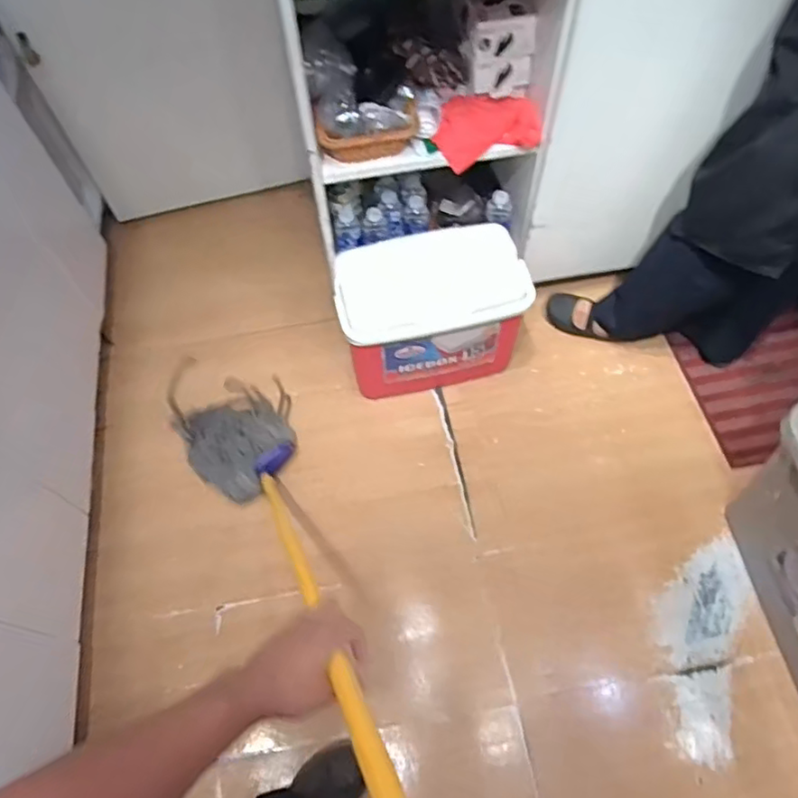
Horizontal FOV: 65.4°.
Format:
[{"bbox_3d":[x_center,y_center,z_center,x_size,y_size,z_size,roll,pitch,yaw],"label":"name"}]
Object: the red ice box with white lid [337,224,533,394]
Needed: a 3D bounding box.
[{"bbox_3d":[0.069,-0.190,1.433,0.398,0.302,0.232,-13,62,-5],"label":"red ice box with white lid"}]

